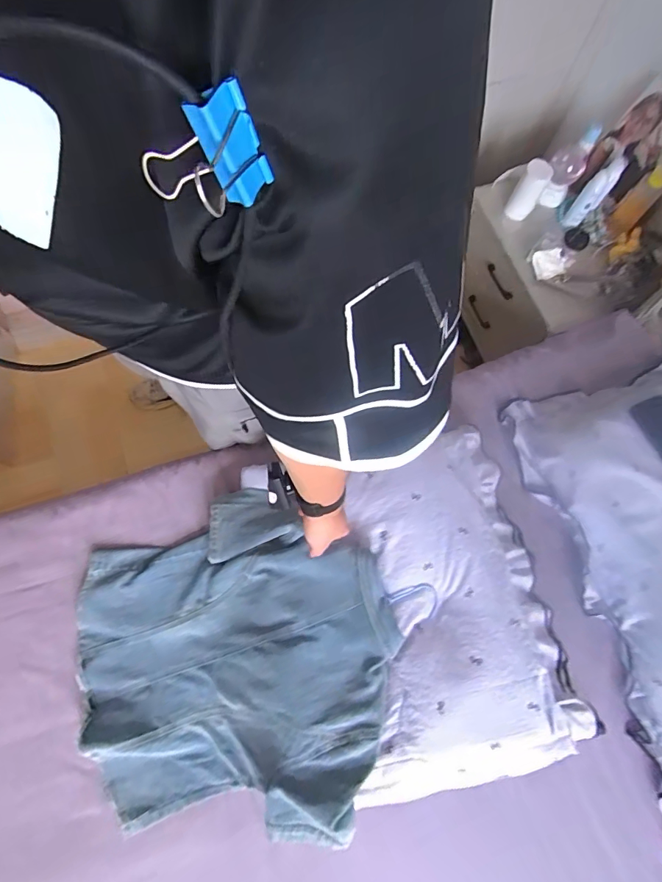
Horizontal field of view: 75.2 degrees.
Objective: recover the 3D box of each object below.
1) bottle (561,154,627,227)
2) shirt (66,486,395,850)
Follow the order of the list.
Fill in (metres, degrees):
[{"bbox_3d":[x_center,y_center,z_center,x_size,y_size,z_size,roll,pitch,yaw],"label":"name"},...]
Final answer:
[{"bbox_3d":[0.658,-0.625,1.079,0.058,0.176,0.058,44,32,11],"label":"bottle"},{"bbox_3d":[-0.180,0.354,0.728,0.532,0.144,0.500,0,73,-1],"label":"shirt"}]

